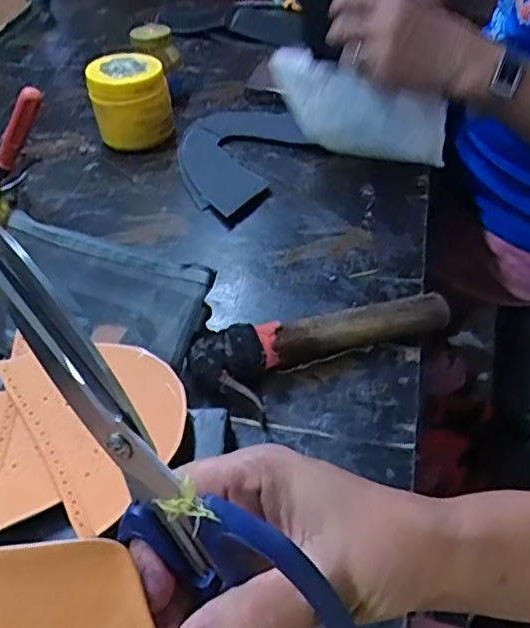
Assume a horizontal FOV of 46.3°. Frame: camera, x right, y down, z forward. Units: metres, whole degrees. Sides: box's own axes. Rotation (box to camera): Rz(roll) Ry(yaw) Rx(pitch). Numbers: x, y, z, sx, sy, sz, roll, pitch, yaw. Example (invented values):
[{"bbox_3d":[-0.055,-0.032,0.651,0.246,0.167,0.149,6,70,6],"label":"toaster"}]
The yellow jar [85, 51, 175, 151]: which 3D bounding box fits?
[{"bbox_3d":[-0.171,-0.272,0.794,0.097,0.094,0.079,-14,44,-8],"label":"yellow jar"}]

